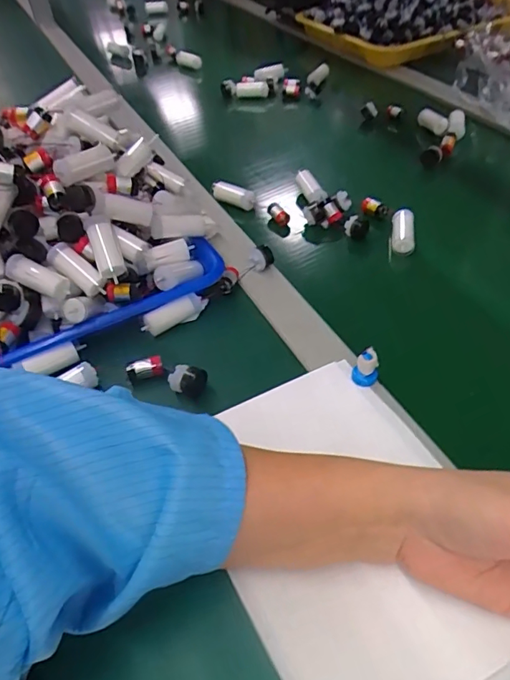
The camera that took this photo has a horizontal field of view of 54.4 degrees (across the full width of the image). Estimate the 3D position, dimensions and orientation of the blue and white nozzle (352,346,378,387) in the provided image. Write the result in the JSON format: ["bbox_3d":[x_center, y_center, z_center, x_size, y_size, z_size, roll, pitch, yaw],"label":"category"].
[{"bbox_3d":[0.083,0.021,0.369,0.013,0.027,0.015,-18,51,-18],"label":"blue and white nozzle"}]

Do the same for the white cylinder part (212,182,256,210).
[{"bbox_3d":[-0.025,-0.168,0.574,0.050,0.025,0.021,17,49,12],"label":"white cylinder part"}]

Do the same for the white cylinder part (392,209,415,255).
[{"bbox_3d":[0.150,-0.111,0.503,0.020,0.022,0.056,9,48,5],"label":"white cylinder part"}]

